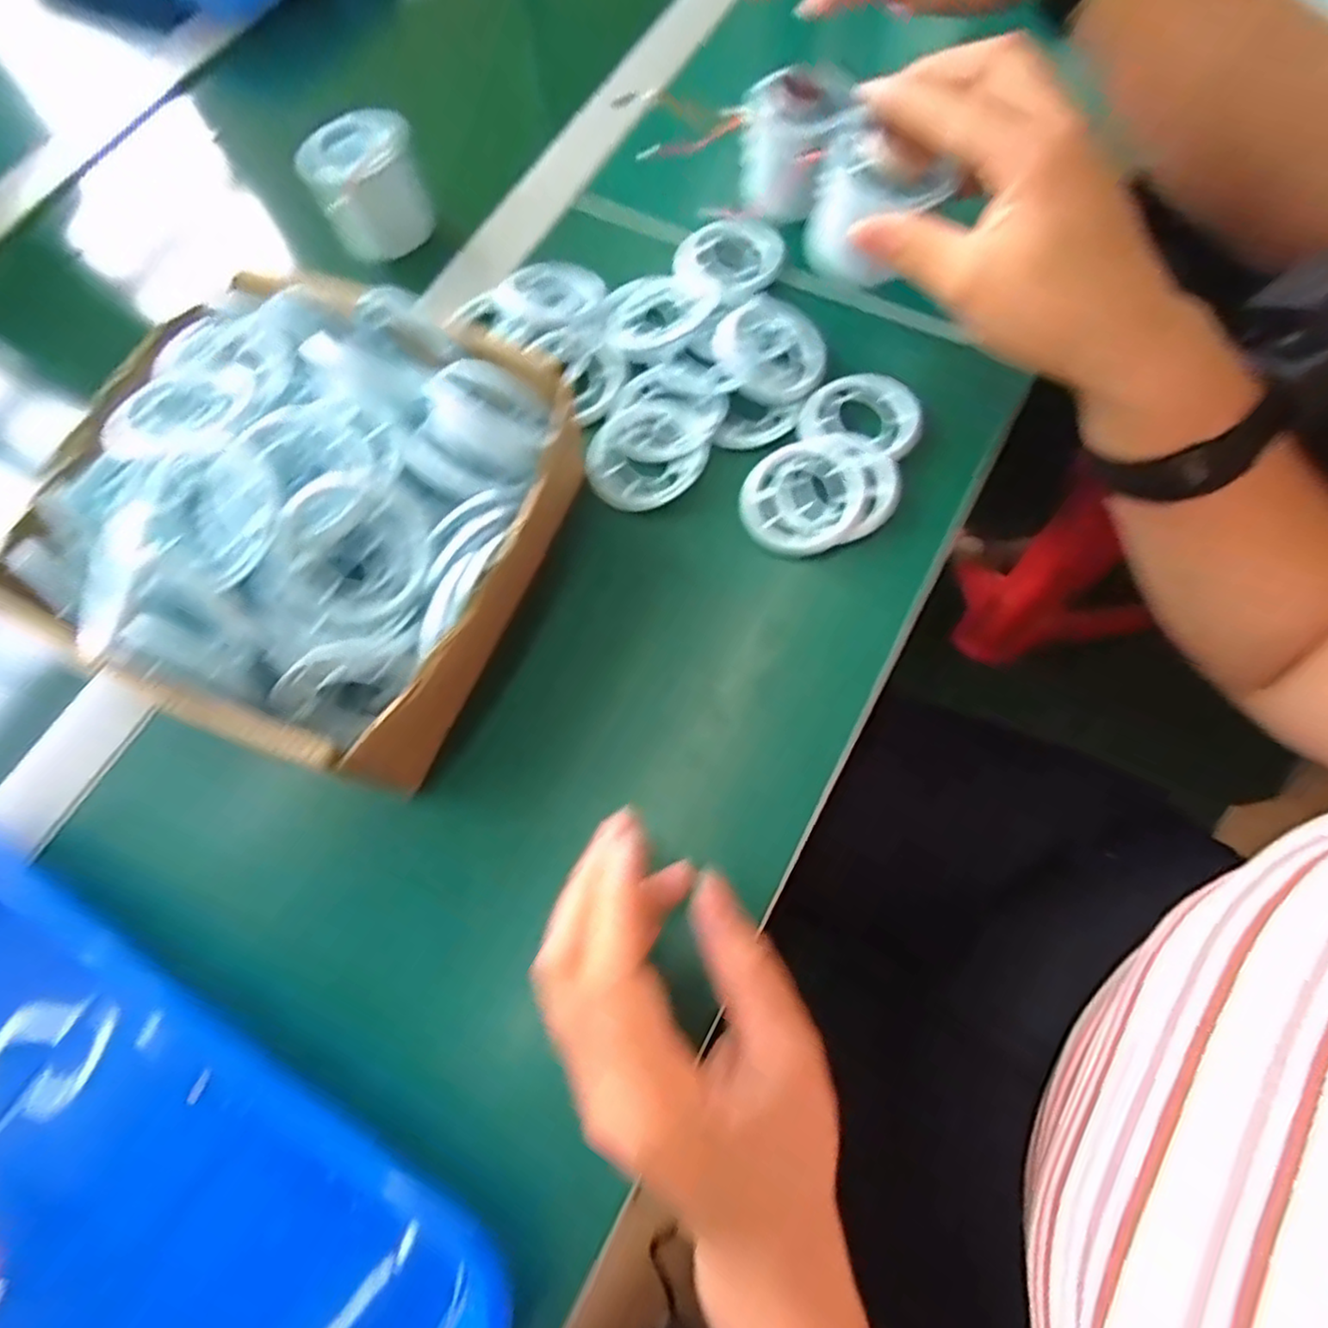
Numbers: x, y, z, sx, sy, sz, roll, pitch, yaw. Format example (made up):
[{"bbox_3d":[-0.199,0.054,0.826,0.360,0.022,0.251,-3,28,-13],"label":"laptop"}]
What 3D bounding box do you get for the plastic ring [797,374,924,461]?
[{"bbox_3d":[0.105,-0.131,0.350,0.059,0.012,0.047,24,74,12],"label":"plastic ring"}]

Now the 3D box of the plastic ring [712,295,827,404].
[{"bbox_3d":[0.058,-0.170,0.361,0.060,0.012,0.062,-1,70,4],"label":"plastic ring"}]

